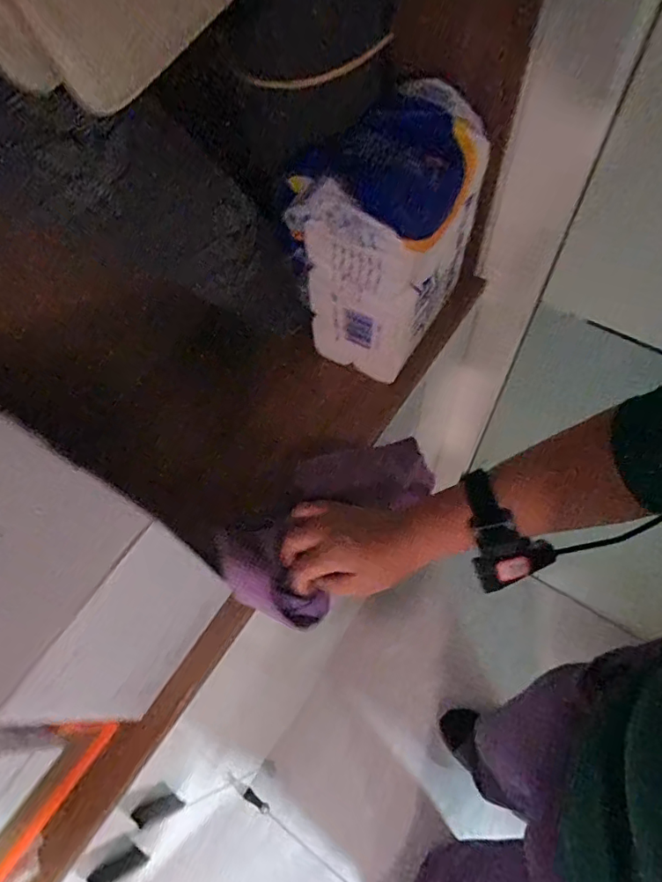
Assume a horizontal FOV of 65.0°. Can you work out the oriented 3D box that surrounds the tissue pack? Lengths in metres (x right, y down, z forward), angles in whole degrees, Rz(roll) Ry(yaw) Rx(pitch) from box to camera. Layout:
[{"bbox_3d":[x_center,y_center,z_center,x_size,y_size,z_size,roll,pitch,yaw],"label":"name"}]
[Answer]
[{"bbox_3d":[0.056,-0.202,0.533,0.129,0.219,0.169,30,68,18],"label":"tissue pack"}]

